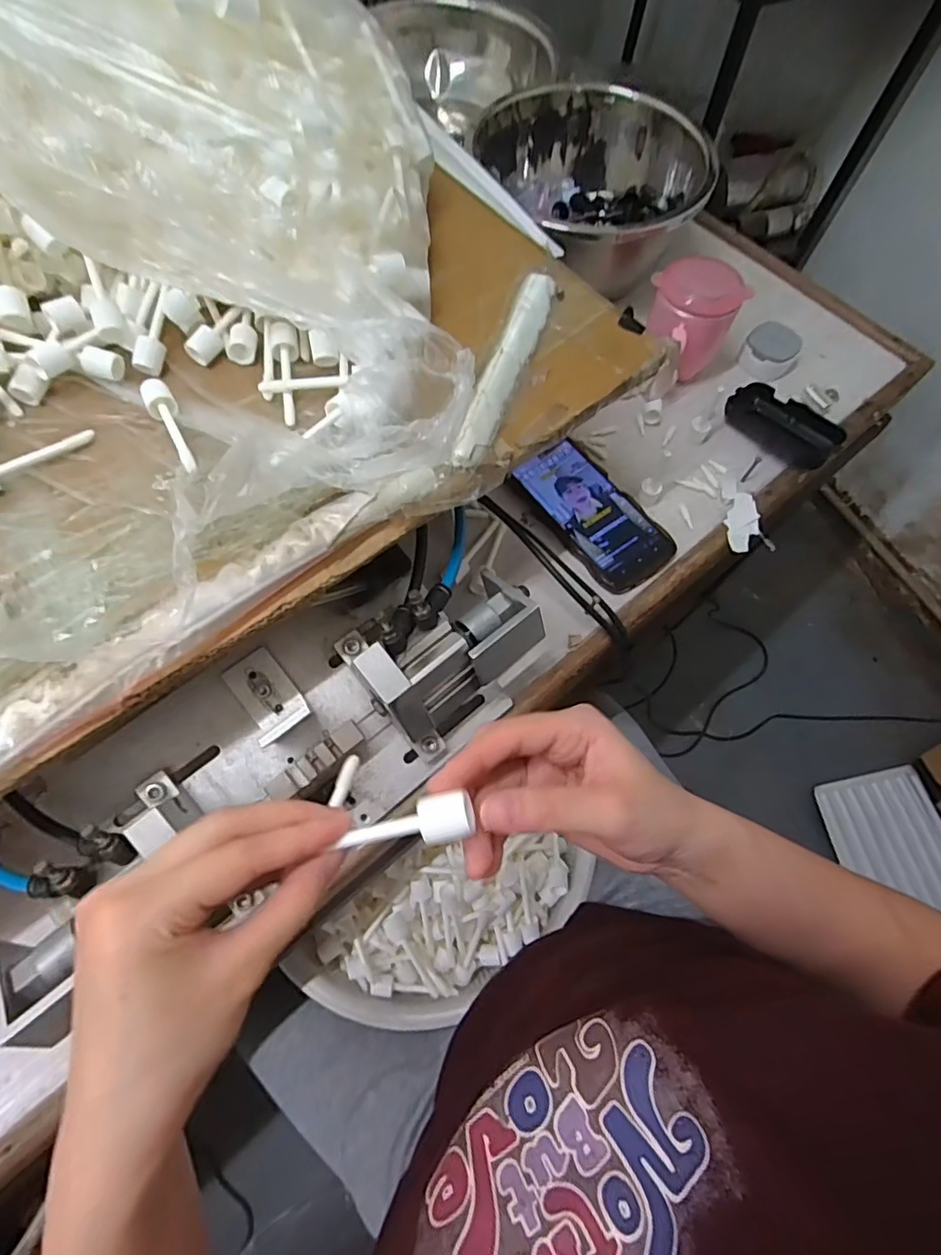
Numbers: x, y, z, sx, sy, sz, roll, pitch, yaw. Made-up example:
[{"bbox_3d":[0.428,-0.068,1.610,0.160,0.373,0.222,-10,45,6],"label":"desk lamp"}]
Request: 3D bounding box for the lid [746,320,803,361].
[{"bbox_3d":[0.320,-0.301,0.592,0.048,0.011,0.050,-36,73,-15],"label":"lid"}]

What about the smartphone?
[{"bbox_3d":[0.115,-0.108,0.524,0.079,0.009,0.158,-32,72,-14],"label":"smartphone"}]

